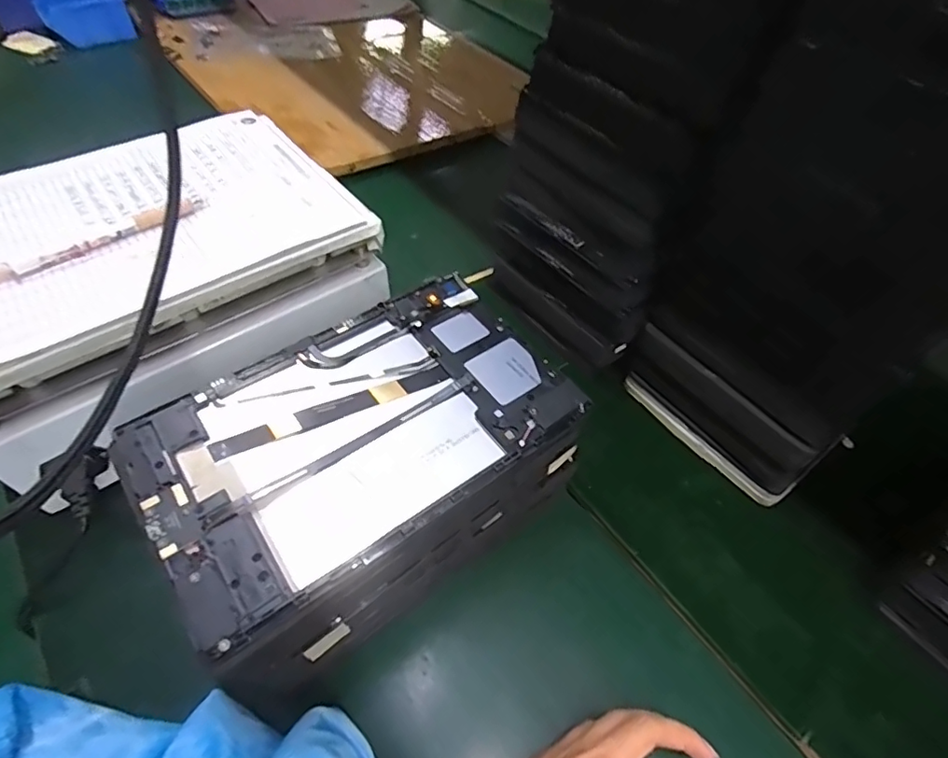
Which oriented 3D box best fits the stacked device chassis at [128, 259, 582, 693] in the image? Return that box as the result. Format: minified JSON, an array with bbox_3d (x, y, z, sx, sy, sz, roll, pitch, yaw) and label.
[{"bbox_3d":[-0.067,0.054,0.351,0.245,0.100,0.158,-30,59,-25],"label":"stacked device chassis"}]

